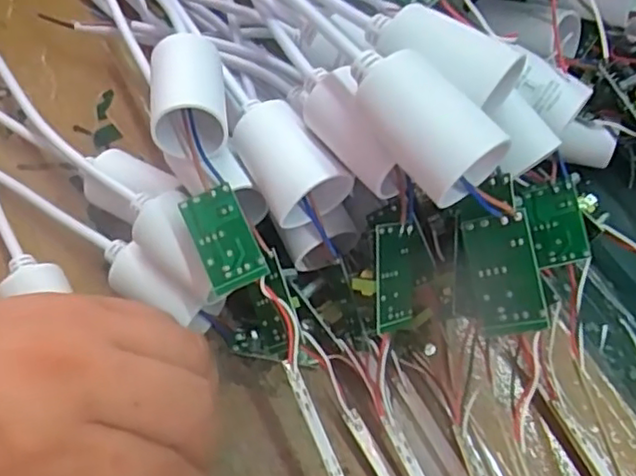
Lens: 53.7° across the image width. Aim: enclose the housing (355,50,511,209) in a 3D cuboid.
[{"bbox_3d":[0.033,-0.035,0.194,0.026,0.025,0.044,-35,71,-11],"label":"housing"}]

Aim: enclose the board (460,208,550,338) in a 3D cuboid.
[{"bbox_3d":[0.060,0.012,0.203,0.021,0.004,0.038,-14,83,29],"label":"board"}]

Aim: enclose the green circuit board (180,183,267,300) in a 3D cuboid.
[{"bbox_3d":[-0.035,0.000,0.228,0.020,0.004,0.037,-25,77,-4],"label":"green circuit board"}]

